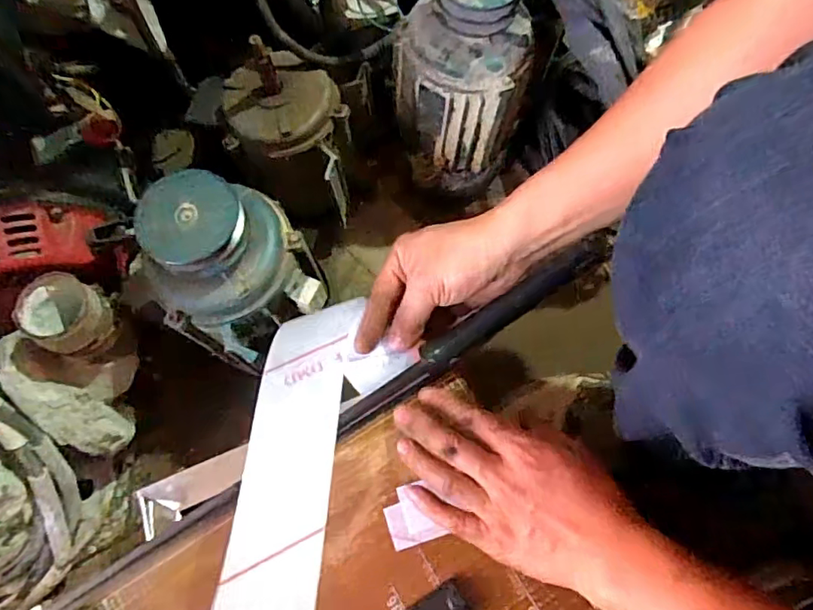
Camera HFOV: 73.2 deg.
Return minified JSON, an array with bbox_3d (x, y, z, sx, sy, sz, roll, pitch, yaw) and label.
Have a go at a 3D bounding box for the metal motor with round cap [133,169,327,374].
[{"bbox_3d":[-0.141,-0.030,0.448,0.115,0.131,0.122,0,71,0],"label":"metal motor with round cap"}]

